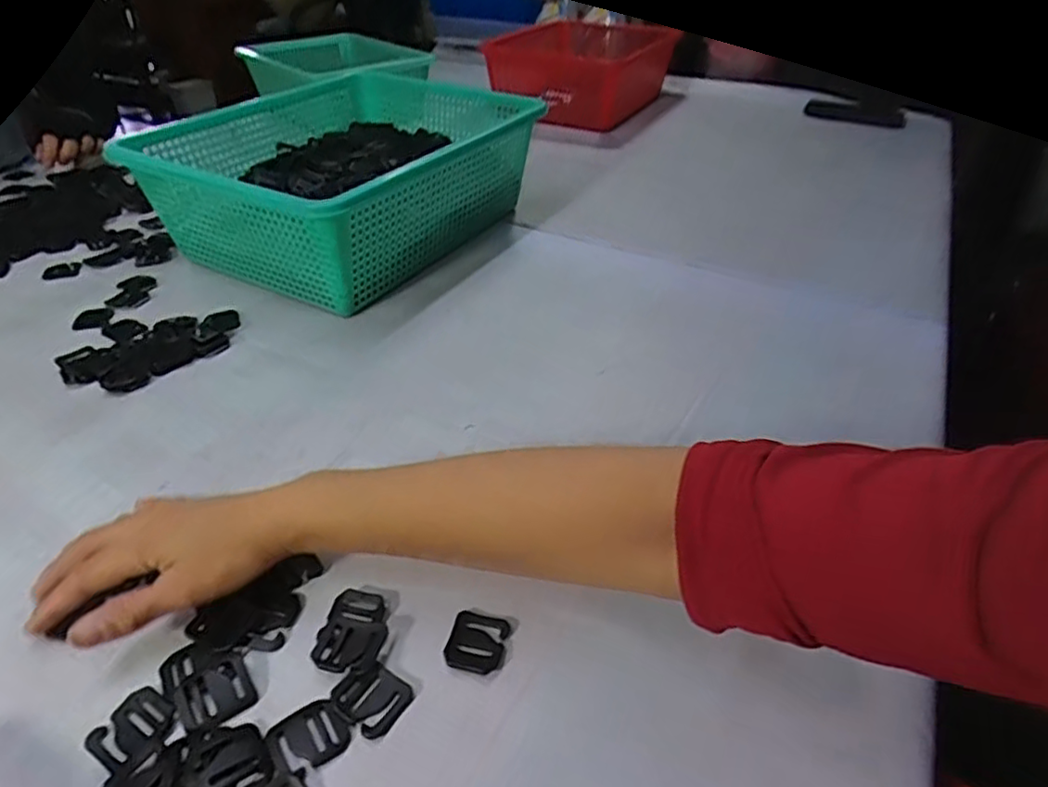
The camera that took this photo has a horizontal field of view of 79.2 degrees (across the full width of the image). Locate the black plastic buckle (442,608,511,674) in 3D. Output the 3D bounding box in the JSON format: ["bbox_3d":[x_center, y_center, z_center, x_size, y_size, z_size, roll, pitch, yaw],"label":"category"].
[{"bbox_3d":[-0.026,0.133,0.343,0.029,0.004,0.034,10,40,12],"label":"black plastic buckle"}]

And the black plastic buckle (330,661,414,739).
[{"bbox_3d":[-0.076,0.152,0.320,0.033,0.005,0.030,25,45,27],"label":"black plastic buckle"}]

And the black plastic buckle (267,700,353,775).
[{"bbox_3d":[-0.104,0.165,0.306,0.034,0.004,0.030,-26,45,-28],"label":"black plastic buckle"}]

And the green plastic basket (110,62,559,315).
[{"bbox_3d":[-0.180,-0.245,0.719,0.285,0.123,0.370,21,43,24],"label":"green plastic basket"}]

